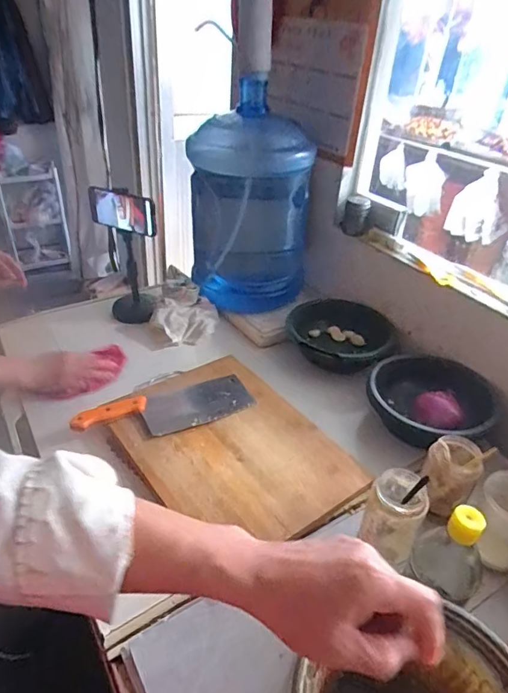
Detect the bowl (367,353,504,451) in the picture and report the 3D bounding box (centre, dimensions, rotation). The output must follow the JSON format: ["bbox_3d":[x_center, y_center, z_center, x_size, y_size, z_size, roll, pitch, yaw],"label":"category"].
[{"bbox_3d":[0.302,0.094,0.835,0.196,0.072,0.190,3,35,-2],"label":"bowl"}]

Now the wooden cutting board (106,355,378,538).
[{"bbox_3d":[-0.040,0.149,0.766,0.275,0.018,0.372,-23,43,-33],"label":"wooden cutting board"}]

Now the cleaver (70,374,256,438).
[{"bbox_3d":[-0.145,0.101,0.802,0.287,0.017,0.098,-12,38,-22],"label":"cleaver"}]

